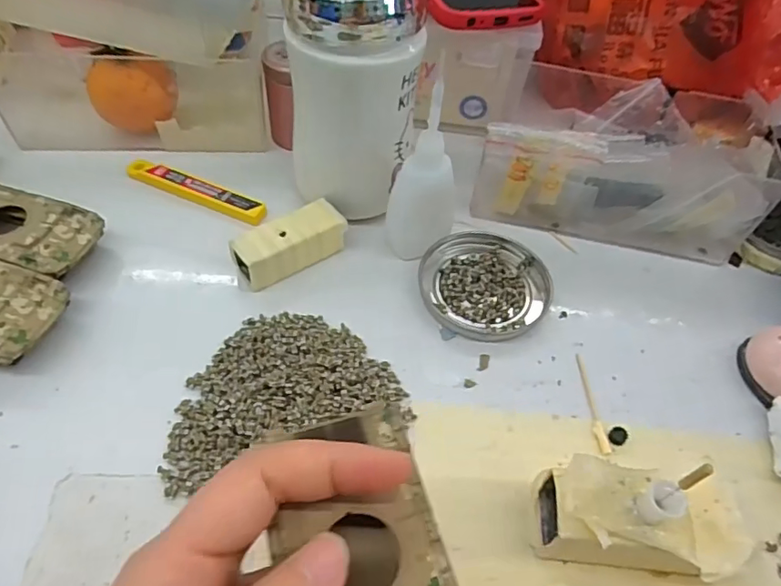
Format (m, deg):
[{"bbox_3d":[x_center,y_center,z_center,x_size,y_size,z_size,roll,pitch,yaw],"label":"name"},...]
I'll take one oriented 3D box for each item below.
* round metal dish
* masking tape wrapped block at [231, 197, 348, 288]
[{"bbox_3d":[0.058,-0.006,0.337,0.076,0.008,0.076,2,52,-3],"label":"round metal dish"},{"bbox_3d":[-0.062,-0.029,0.332,0.069,0.025,0.029,-31,61,-25],"label":"masking tape wrapped block"}]

